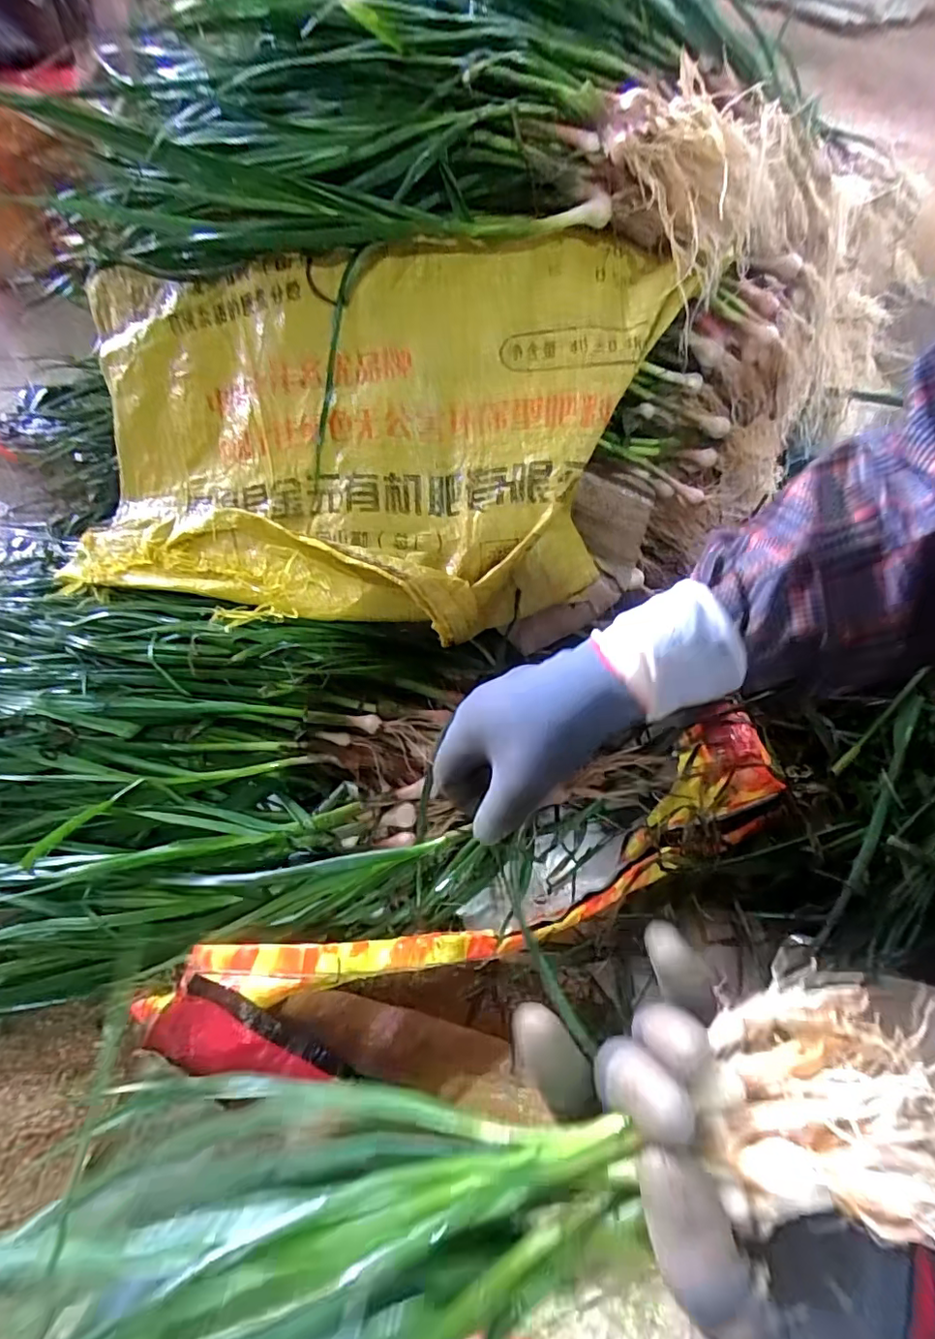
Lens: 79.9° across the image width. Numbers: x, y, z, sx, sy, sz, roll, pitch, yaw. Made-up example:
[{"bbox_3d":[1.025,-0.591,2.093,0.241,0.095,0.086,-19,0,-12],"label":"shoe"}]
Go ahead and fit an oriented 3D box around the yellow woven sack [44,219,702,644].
[{"bbox_3d":[-0.095,-0.181,0.440,0.462,0.090,0.280,7,94,13],"label":"yellow woven sack"}]

